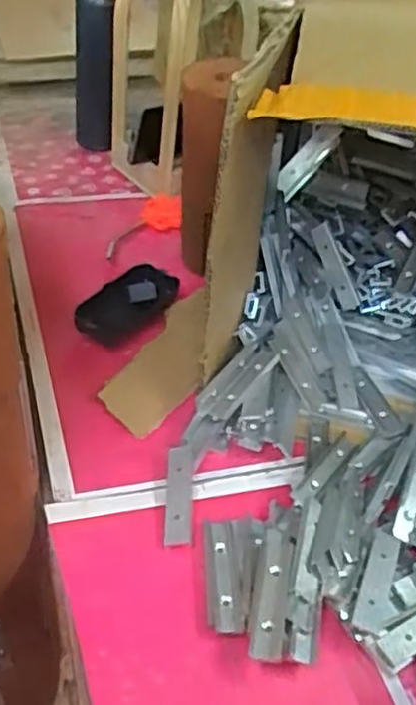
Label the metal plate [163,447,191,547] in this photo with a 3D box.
[{"bbox_3d":[-0.022,0.100,0.493,0.018,0.005,0.078,-2,47,0],"label":"metal plate"}]

